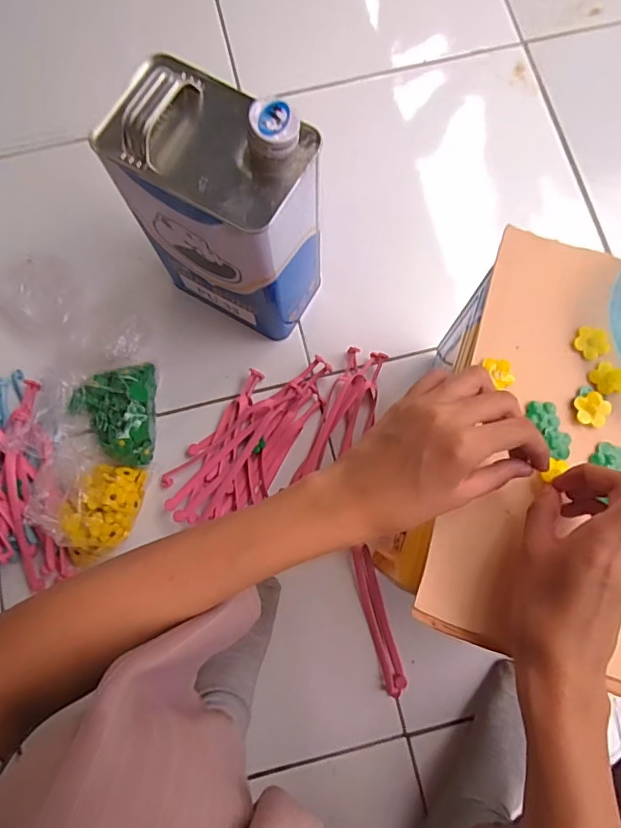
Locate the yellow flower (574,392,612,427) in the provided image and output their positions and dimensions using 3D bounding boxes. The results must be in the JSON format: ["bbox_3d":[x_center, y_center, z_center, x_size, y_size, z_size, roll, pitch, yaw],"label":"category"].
[{"bbox_3d":[0.190,-0.003,0.335,0.021,0.007,0.023,0,78,1],"label":"yellow flower"}]

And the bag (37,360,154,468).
[{"bbox_3d":[-0.224,0.003,0.573,0.086,0.042,0.116,-7,78,-1],"label":"bag"}]

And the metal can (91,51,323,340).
[{"bbox_3d":[-0.081,-0.196,0.497,0.169,0.256,0.110,30,80,7],"label":"metal can"}]

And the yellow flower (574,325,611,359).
[{"bbox_3d":[0.196,-0.051,0.349,0.022,0.004,0.023,0,78,1],"label":"yellow flower"}]

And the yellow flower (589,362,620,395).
[{"bbox_3d":[0.203,-0.024,0.341,0.019,0.007,0.023,-21,79,-4],"label":"yellow flower"}]

